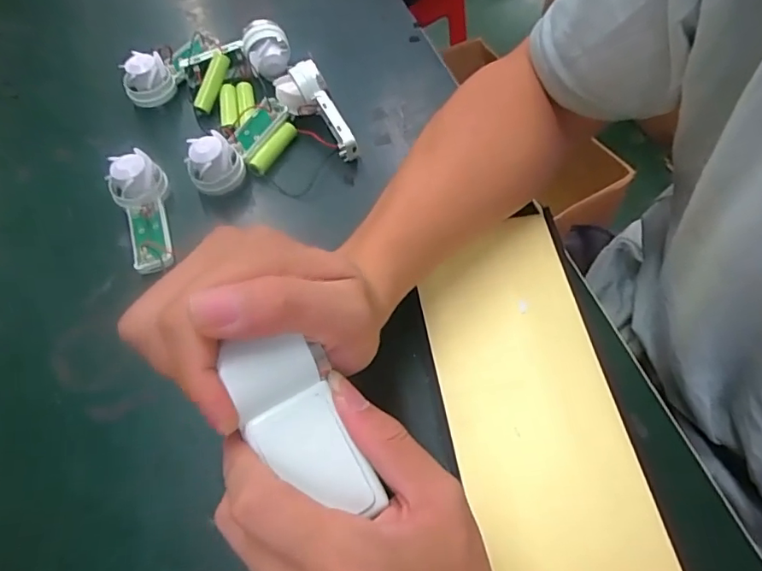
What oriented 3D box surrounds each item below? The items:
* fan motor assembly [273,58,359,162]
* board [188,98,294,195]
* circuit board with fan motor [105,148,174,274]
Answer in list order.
[{"bbox_3d":[-0.053,-0.134,0.415,0.038,0.040,0.084,-23,63,-11],"label":"fan motor assembly"},{"bbox_3d":[-0.103,-0.107,0.398,0.037,0.035,0.094,36,68,19],"label":"board"},{"bbox_3d":[-0.169,-0.051,0.369,0.034,0.032,0.091,-16,62,-7],"label":"circuit board with fan motor"}]

